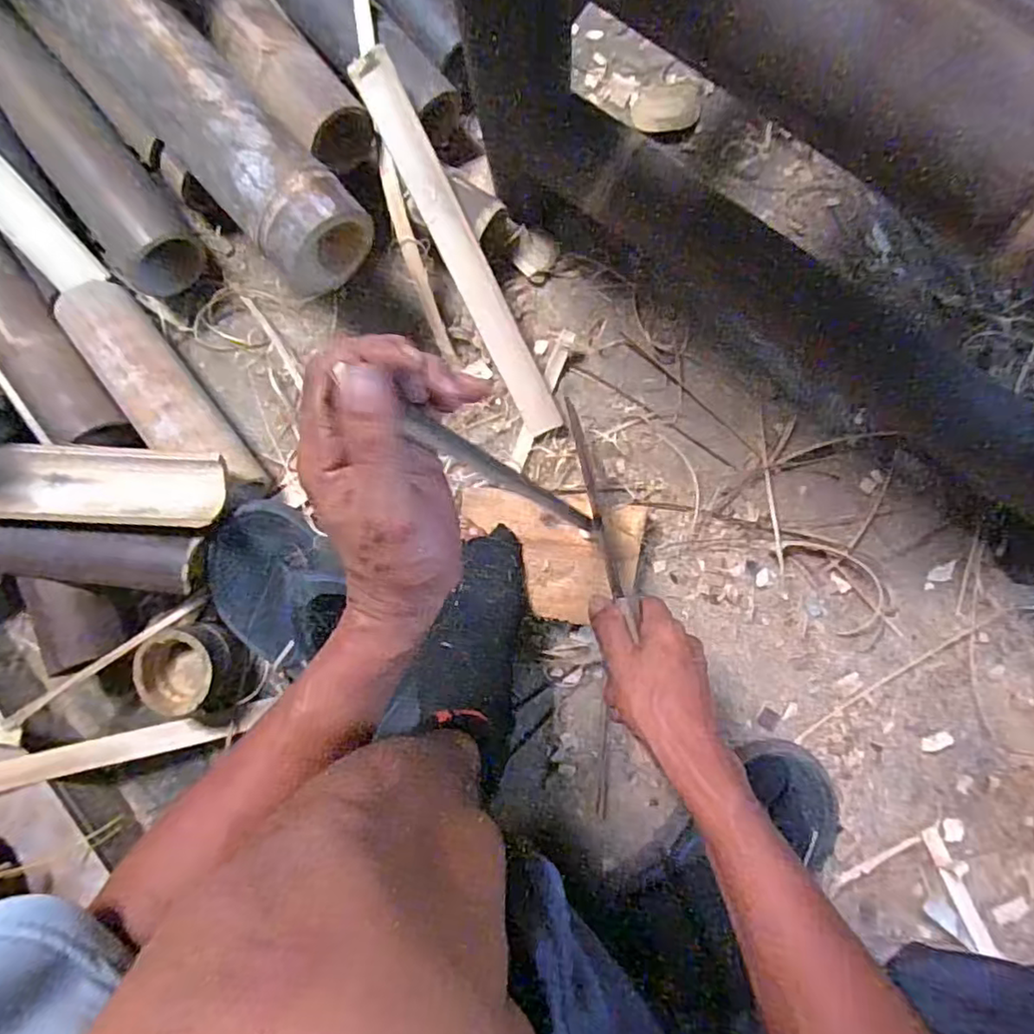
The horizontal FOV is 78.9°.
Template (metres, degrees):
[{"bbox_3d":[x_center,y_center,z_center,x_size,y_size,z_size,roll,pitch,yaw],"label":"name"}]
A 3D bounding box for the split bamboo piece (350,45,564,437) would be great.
[{"bbox_3d":[-0.048,-0.236,0.573,0.035,0.014,0.347,-26,106,6],"label":"split bamboo piece"}]

